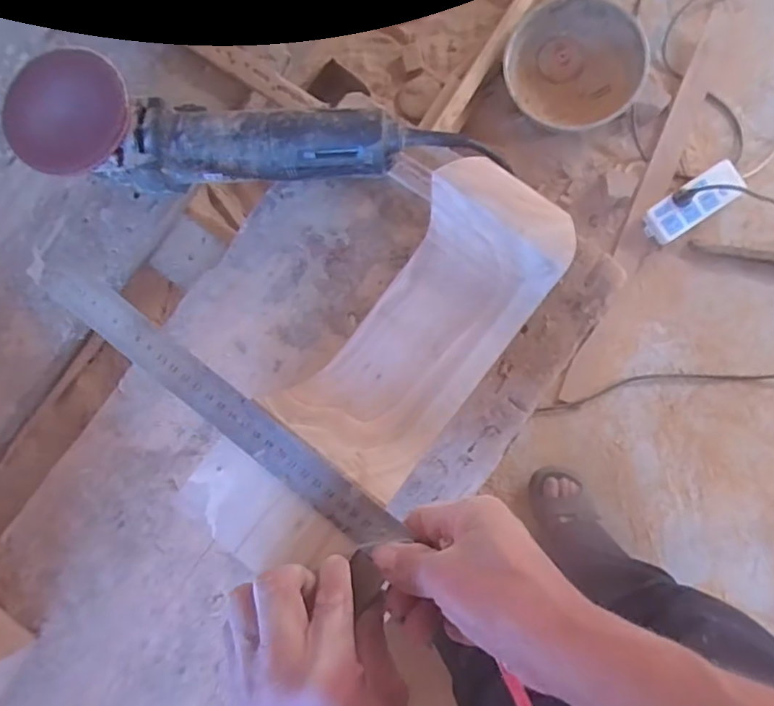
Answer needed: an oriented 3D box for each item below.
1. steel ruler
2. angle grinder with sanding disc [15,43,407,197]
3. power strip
[{"bbox_3d":[-0.108,0.032,0.374,0.278,0.006,0.028,37,83,6],"label":"steel ruler"},{"bbox_3d":[-0.137,-0.174,0.462,0.295,0.078,0.085,2,86,-5],"label":"angle grinder with sanding disc"},{"bbox_3d":[0.603,-0.294,1.138,0.194,0.056,0.078,-34,81,1],"label":"power strip"}]

